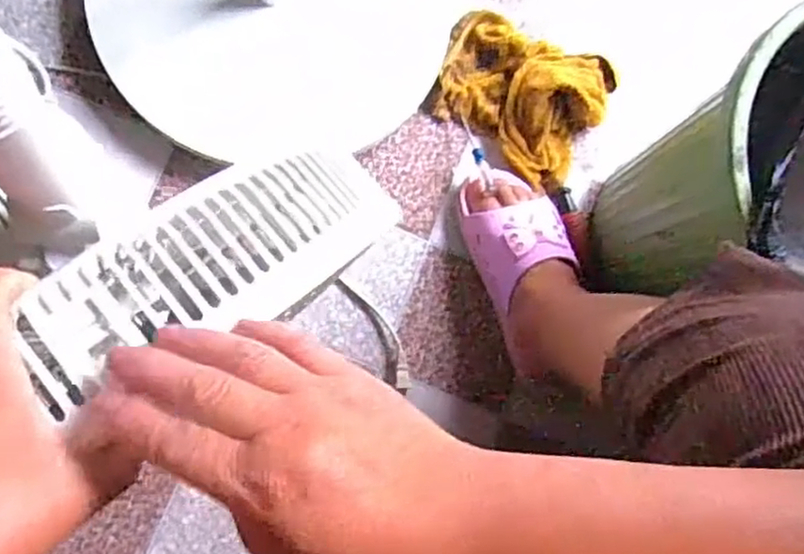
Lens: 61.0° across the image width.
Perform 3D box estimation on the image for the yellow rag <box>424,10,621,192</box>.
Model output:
[{"bbox_3d":[0.127,-0.199,0.725,0.181,0.058,0.156,31,81,-4],"label":"yellow rag"}]

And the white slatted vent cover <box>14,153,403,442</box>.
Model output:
[{"bbox_3d":[-0.086,-0.010,0.335,0.188,0.020,0.071,-30,89,-28],"label":"white slatted vent cover"}]

